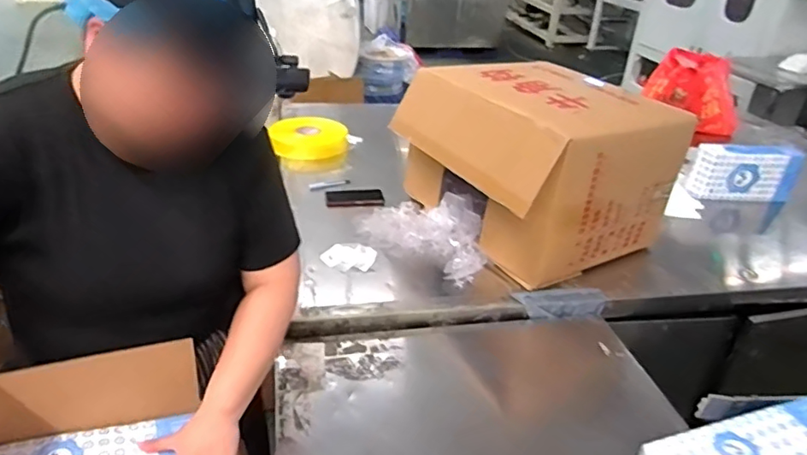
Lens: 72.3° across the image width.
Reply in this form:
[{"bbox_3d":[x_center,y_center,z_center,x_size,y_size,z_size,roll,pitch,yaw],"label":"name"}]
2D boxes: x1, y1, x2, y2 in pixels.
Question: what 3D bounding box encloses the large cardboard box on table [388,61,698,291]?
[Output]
[{"bbox_3d":[0.309,-0.168,1.392,0.464,0.363,0.552,-15,36,-30],"label":"large cardboard box on table"}]

